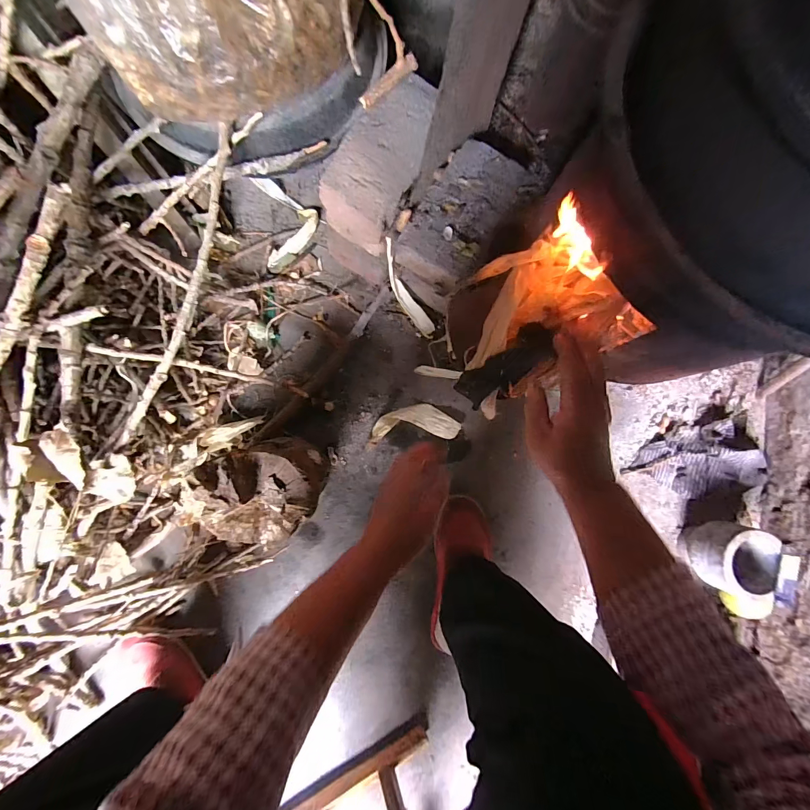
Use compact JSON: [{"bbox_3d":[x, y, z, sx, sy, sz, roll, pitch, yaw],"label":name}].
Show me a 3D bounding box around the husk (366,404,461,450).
[{"bbox_3d":[0.015,0.033,0.645,0.156,0.027,0.063,-6,84,-5],"label":"husk"}]

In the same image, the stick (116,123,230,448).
[{"bbox_3d":[-0.287,-0.137,0.483,0.030,0.023,0.420,22,96,-1],"label":"stick"}]

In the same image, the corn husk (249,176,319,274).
[{"bbox_3d":[-0.210,-0.337,0.678,0.101,0.026,0.187,-11,84,-5],"label":"corn husk"}]

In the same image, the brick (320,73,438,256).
[{"bbox_3d":[-0.030,-0.358,0.540,0.109,0.071,0.228,25,82,-1],"label":"brick"}]

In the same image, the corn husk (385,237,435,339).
[{"bbox_3d":[0.001,-0.190,0.633,0.024,0.035,0.181,-39,127,-7],"label":"corn husk"}]

